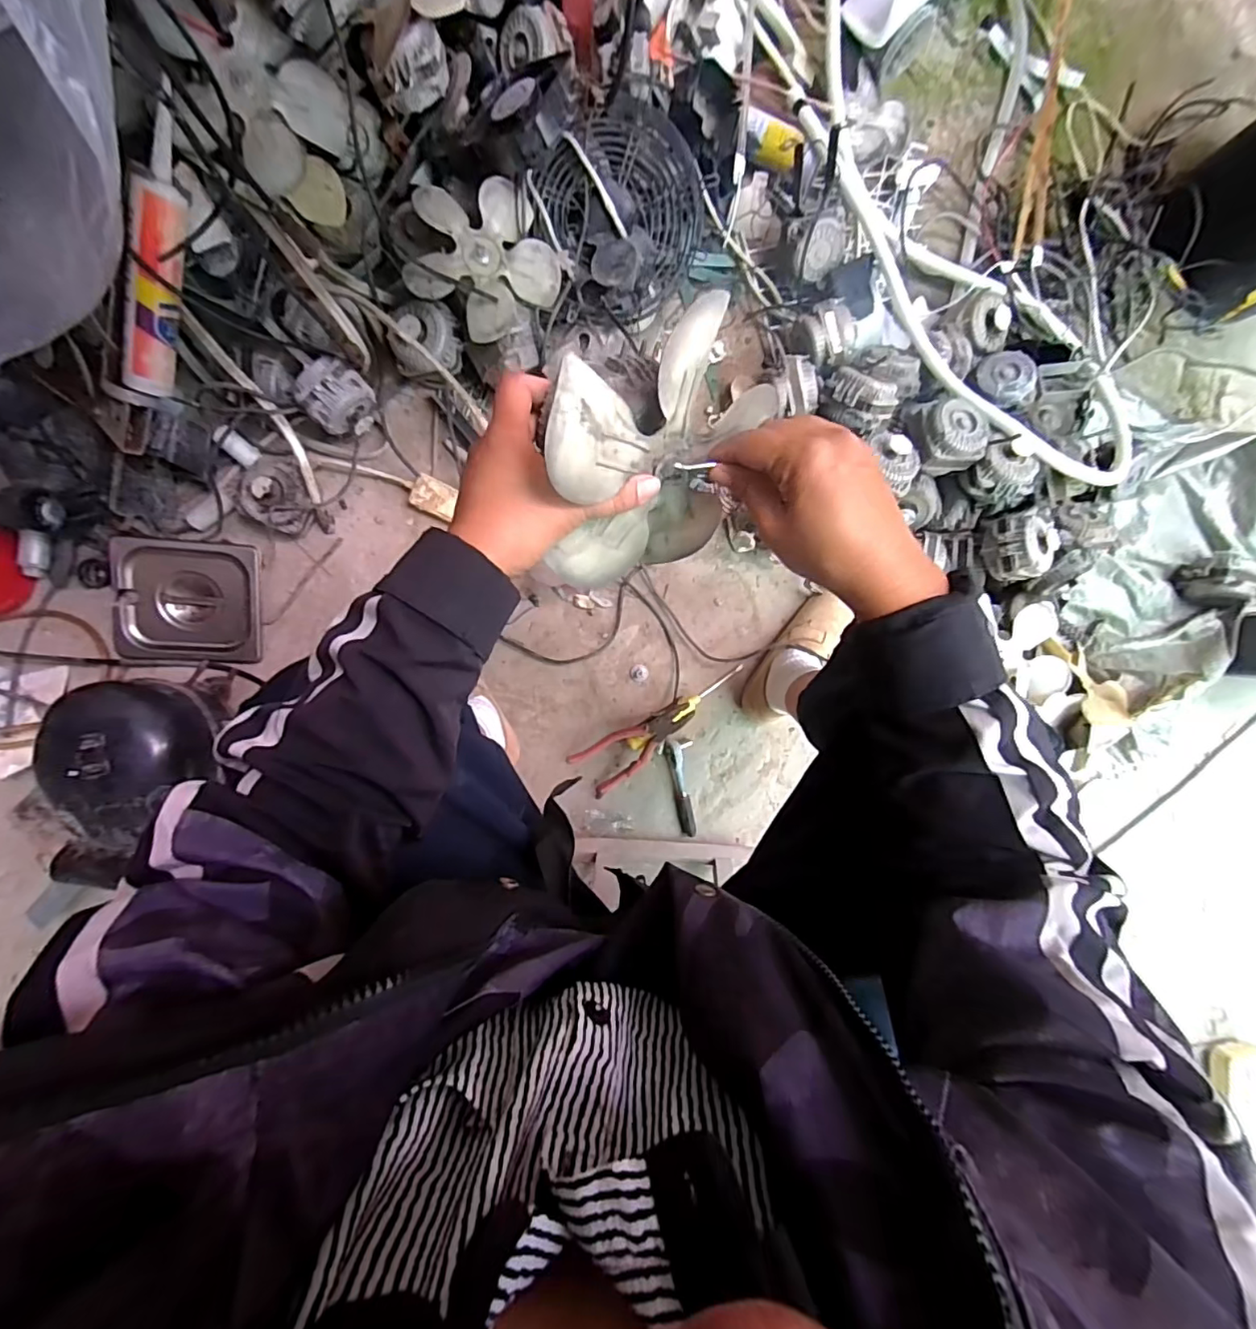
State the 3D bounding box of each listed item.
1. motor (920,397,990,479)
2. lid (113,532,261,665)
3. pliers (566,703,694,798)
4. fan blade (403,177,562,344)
[{"bbox_3d":[0.434,-0.308,0.768,0.081,0.077,0.087,-5,92,-5],"label":"motor"},{"bbox_3d":[-0.594,-0.084,0.753,0.176,0.032,0.163,5,91,-5],"label":"lid"},{"bbox_3d":[0.012,0.117,0.827,0.189,0.025,0.072,-34,94,10],"label":"pliers"},{"bbox_3d":[-0.185,-0.502,0.694,0.176,0.042,0.179,0,91,-5],"label":"fan blade"}]

